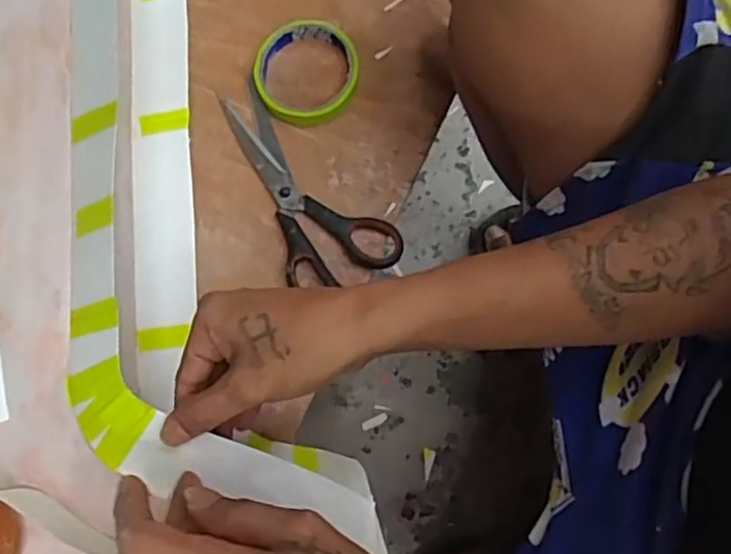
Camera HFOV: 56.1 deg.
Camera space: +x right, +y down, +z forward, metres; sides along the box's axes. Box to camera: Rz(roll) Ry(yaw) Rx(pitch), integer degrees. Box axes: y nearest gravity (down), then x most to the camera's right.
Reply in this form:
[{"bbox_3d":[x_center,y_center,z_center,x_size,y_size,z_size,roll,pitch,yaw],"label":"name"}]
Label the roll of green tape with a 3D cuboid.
[{"bbox_3d":[-0.050,-0.175,0.586,0.086,0.017,0.092,0,77,-1],"label":"roll of green tape"}]

